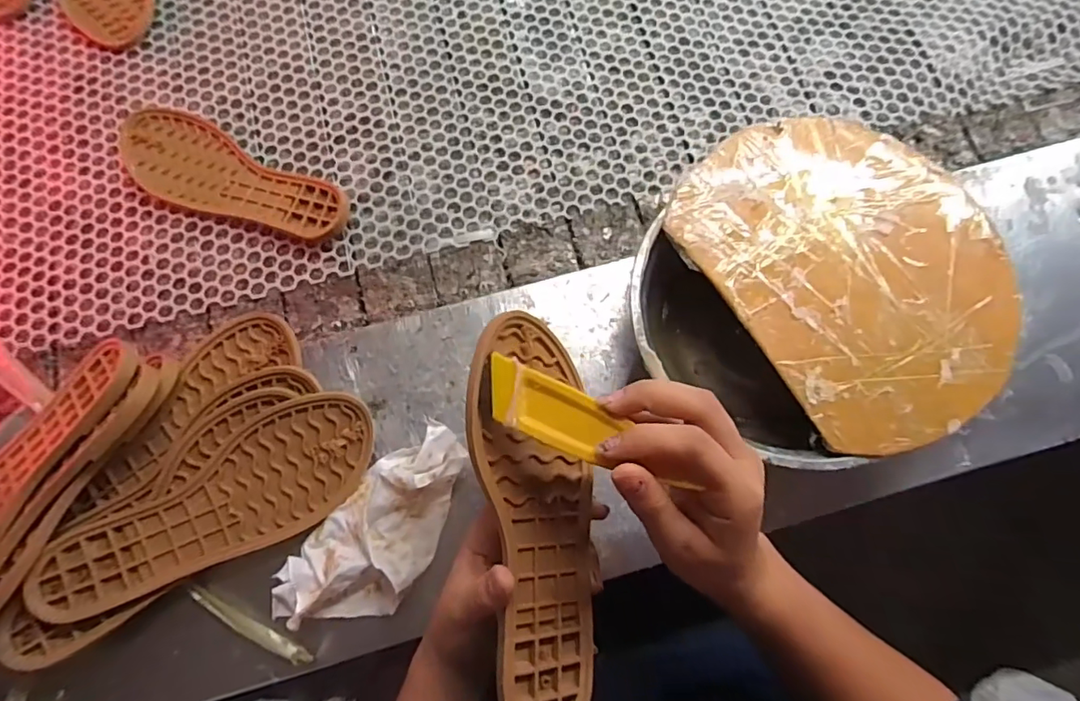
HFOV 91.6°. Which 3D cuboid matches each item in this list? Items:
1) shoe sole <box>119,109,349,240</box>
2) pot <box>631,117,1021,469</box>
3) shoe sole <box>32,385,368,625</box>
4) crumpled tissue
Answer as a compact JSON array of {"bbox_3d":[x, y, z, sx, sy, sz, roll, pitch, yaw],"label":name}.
[{"bbox_3d":[-0.283,-0.155,0.474,0.233,0.022,0.077,27,76,7],"label":"shoe sole"},{"bbox_3d":[0.197,-0.040,0.389,0.241,0.069,0.253,0,75,-1],"label":"pot"},{"bbox_3d":[-0.219,0.118,0.362,0.227,0.020,0.088,-33,95,-13],"label":"shoe sole"},{"bbox_3d":[-0.111,0.128,0.366,0.076,0.035,0.161,39,78,9],"label":"crumpled tissue"}]

